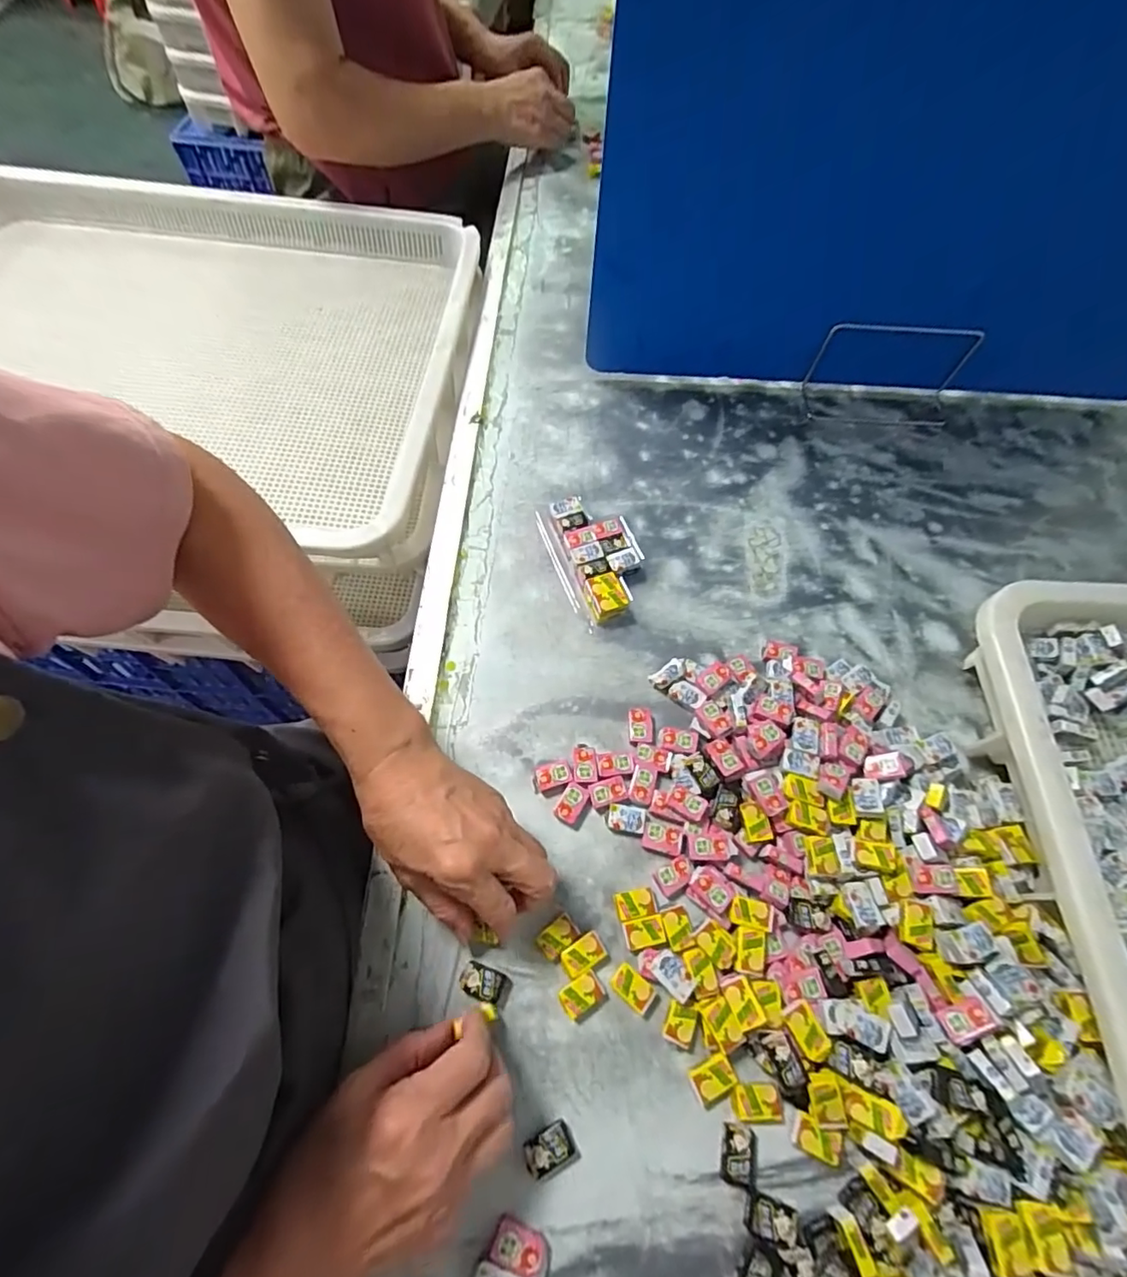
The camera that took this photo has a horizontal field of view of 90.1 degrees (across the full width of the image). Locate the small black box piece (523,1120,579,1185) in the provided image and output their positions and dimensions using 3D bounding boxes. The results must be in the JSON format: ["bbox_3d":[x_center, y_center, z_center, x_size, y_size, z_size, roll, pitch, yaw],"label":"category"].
[{"bbox_3d":[-0.007,0.287,0.313,0.027,0.008,0.022,-23,66,-13],"label":"small black box piece"}]

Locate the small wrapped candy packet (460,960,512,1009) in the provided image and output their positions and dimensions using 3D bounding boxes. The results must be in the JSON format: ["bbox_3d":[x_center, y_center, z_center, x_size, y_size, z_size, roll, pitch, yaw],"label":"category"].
[{"bbox_3d":[-0.048,0.215,0.350,0.032,0.010,0.017,23,65,9],"label":"small wrapped candy packet"}]

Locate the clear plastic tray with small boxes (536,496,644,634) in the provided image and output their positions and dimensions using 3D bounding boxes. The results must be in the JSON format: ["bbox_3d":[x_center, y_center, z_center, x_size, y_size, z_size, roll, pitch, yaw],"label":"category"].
[{"bbox_3d":[0.030,-0.074,0.491,0.074,0.022,0.122,-18,65,-11],"label":"clear plastic tray with small boxes"}]

